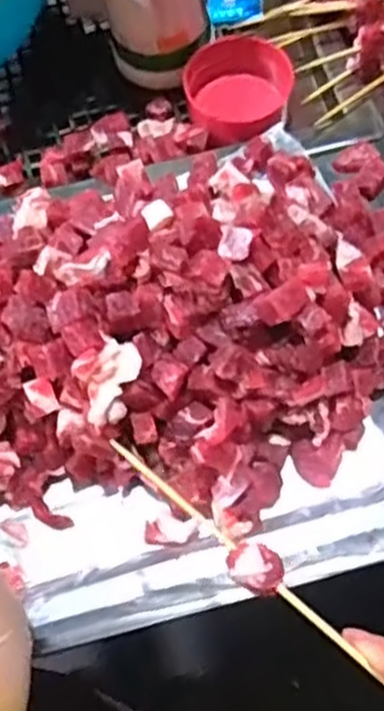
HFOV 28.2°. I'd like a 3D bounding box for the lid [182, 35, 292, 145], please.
[{"bbox_3d":[0.028,-0.164,0.473,0.068,0.032,0.068,1,68,3],"label":"lid"}]

